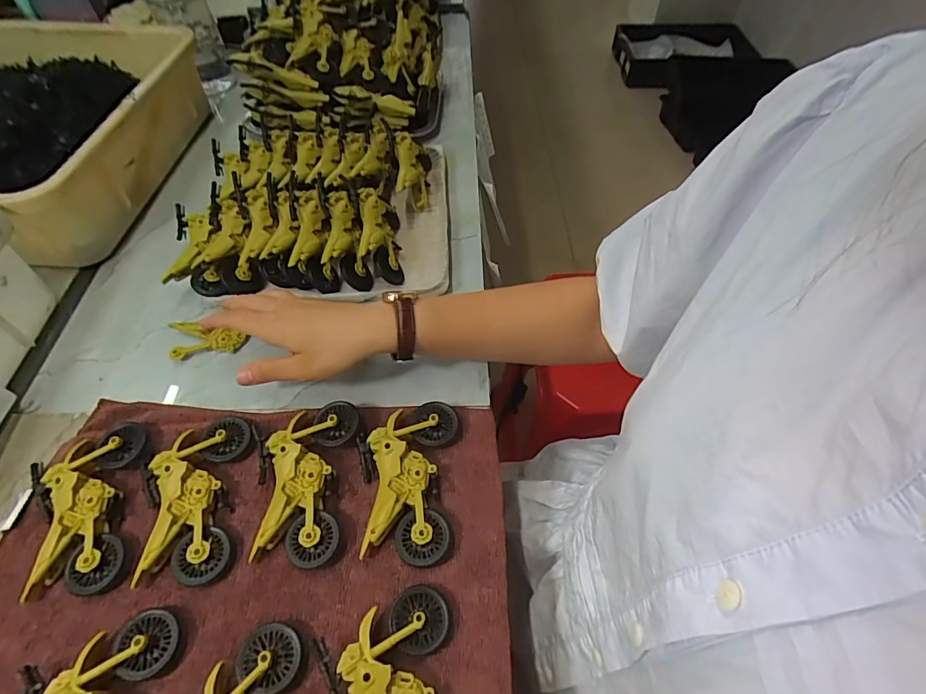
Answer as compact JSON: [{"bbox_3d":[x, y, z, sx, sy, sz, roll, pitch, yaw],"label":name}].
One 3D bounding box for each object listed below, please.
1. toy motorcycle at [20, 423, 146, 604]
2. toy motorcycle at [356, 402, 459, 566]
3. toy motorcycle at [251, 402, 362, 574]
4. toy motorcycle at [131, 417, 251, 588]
[{"bbox_3d":[-0.272,0.115,0.337,0.073,0.023,0.114,-10,54,-8],"label":"toy motorcycle"},{"bbox_3d":[-0.043,0.092,0.348,0.070,0.021,0.116,3,54,2],"label":"toy motorcycle"},{"bbox_3d":[-0.113,0.097,0.344,0.075,0.024,0.111,-9,54,-7],"label":"toy motorcycle"},{"bbox_3d":[-0.196,0.106,0.343,0.066,0.021,0.115,-3,54,-3],"label":"toy motorcycle"}]

